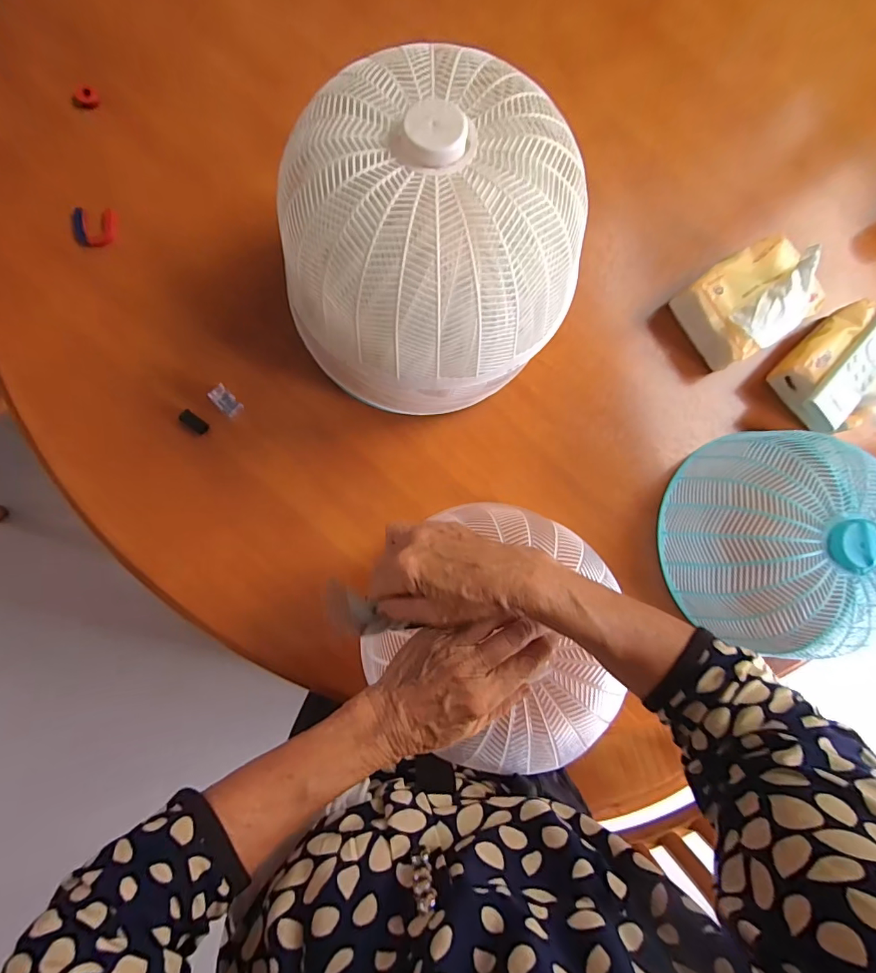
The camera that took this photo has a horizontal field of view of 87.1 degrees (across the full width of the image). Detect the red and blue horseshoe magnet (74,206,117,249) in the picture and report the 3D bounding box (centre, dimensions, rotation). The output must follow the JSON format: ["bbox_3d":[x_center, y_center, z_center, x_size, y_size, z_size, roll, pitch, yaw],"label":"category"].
[{"bbox_3d":[-0.347,-0.262,0.466,0.040,0.005,0.039,-5,85,-6],"label":"red and blue horseshoe magnet"}]

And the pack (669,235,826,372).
[{"bbox_3d":[0.340,-0.202,0.499,0.130,0.073,0.105,-30,88,-7],"label":"pack"}]

